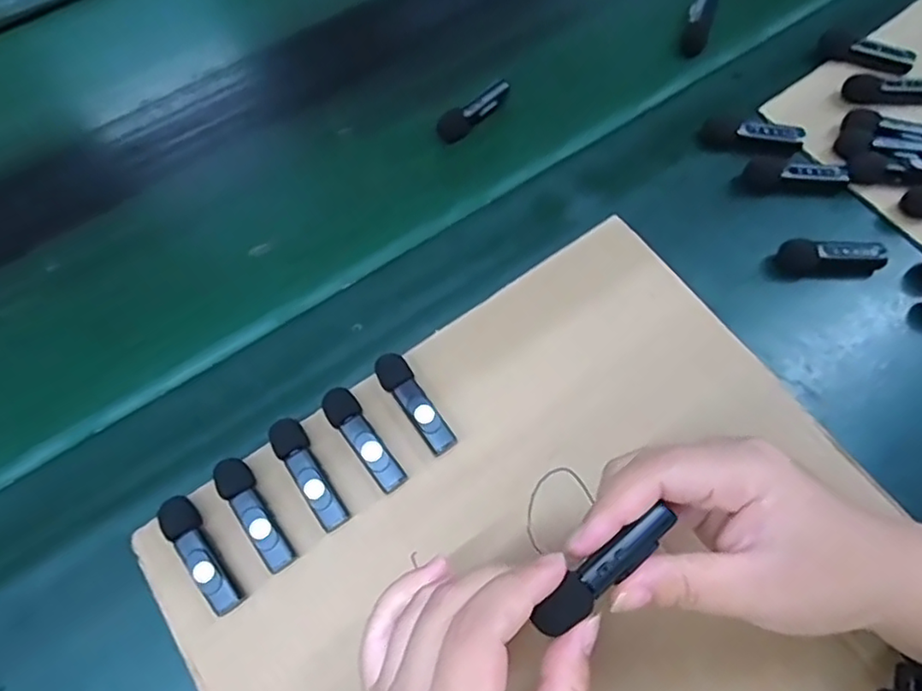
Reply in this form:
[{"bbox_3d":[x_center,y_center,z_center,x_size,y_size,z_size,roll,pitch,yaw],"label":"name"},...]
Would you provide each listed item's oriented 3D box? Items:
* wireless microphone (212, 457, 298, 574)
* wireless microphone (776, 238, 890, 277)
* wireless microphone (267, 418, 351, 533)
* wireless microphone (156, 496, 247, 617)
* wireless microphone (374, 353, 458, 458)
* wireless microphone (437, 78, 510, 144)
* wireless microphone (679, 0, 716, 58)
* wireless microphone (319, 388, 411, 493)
[{"bbox_3d":[-0.110,0.089,0.330,0.018,0.013,0.065,-35,71,-12],"label":"wireless microphone"},{"bbox_3d":[0.233,-0.054,0.390,0.062,0.019,0.018,4,67,3],"label":"wireless microphone"},{"bbox_3d":[-0.083,0.069,0.338,0.018,0.015,0.066,-34,71,-12],"label":"wireless microphone"},{"bbox_3d":[-0.135,0.108,0.322,0.017,0.016,0.065,-37,71,-13],"label":"wireless microphone"},{"bbox_3d":[-0.026,0.033,0.354,0.018,0.015,0.064,-35,71,-13],"label":"wireless microphone"},{"bbox_3d":[0.011,-0.173,0.457,0.062,0.019,0.015,-34,71,-12],"label":"wireless microphone"},{"bbox_3d":[0.186,-0.254,0.481,0.019,0.012,0.065,17,69,8],"label":"wireless microphone"},{"bbox_3d":[-0.055,0.052,0.345,0.018,0.015,0.065,-35,71,-12],"label":"wireless microphone"}]

